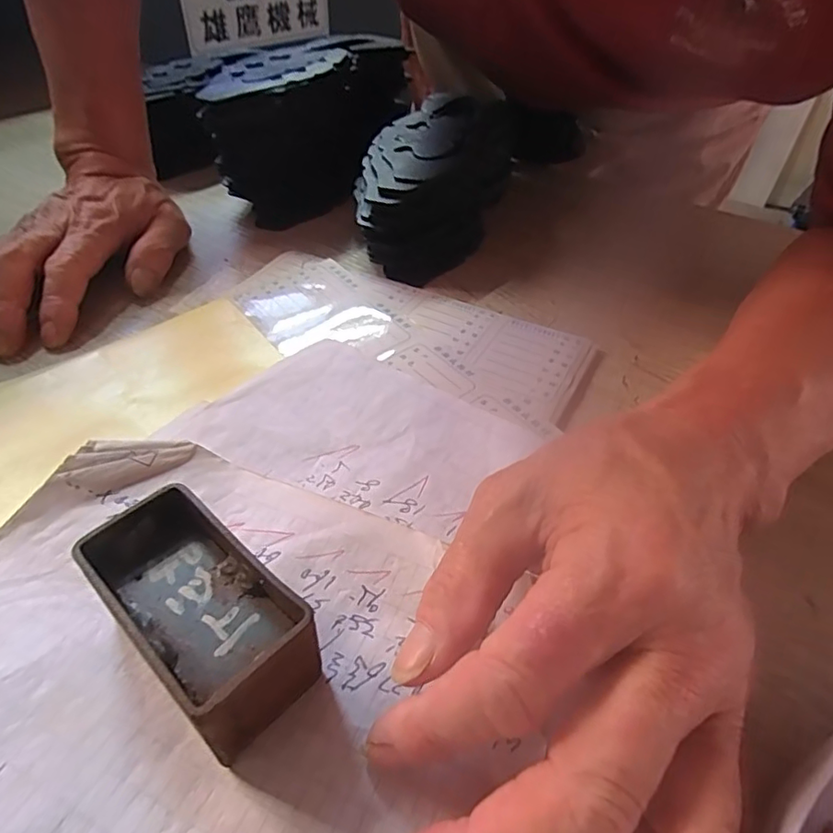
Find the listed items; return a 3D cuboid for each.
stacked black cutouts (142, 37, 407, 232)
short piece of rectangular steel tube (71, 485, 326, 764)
[{"bbox_3d":[-0.080,-0.230,0.434,0.072,0.081,0.183,19,47,16],"label":"stacked black cutouts"},{"bbox_3d":[-0.061,0.058,0.164,0.071,0.033,0.038,33,52,28],"label":"short piece of rectangular steel tube"}]

